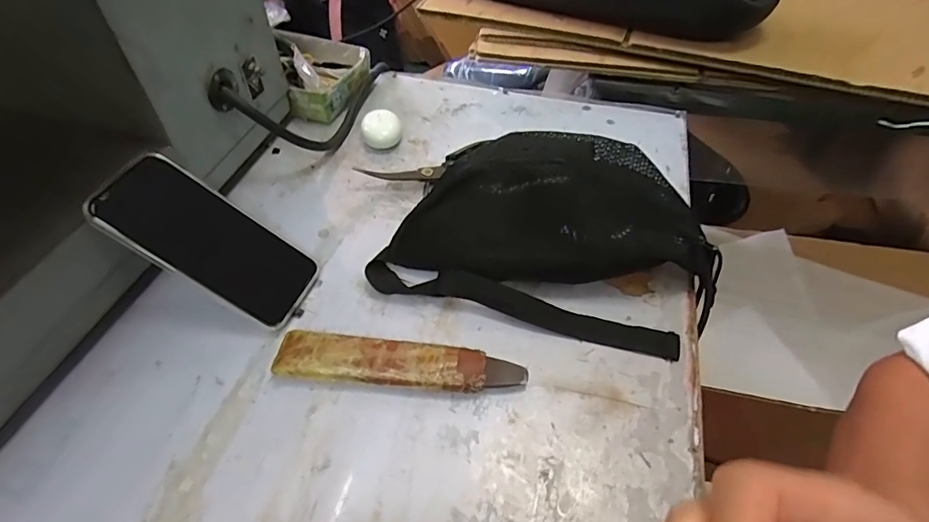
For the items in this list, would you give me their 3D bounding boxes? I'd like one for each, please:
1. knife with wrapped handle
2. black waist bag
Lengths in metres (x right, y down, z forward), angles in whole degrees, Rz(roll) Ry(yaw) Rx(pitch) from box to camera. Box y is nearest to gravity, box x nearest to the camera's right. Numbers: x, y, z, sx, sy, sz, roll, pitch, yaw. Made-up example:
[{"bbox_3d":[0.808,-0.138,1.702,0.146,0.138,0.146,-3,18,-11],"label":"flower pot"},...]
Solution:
[{"bbox_3d":[-0.049,0.080,0.373,0.186,0.017,0.038,6,50,3],"label":"knife with wrapped handle"},{"bbox_3d":[0.077,-0.033,0.418,0.288,0.099,0.161,13,50,9],"label":"black waist bag"}]

